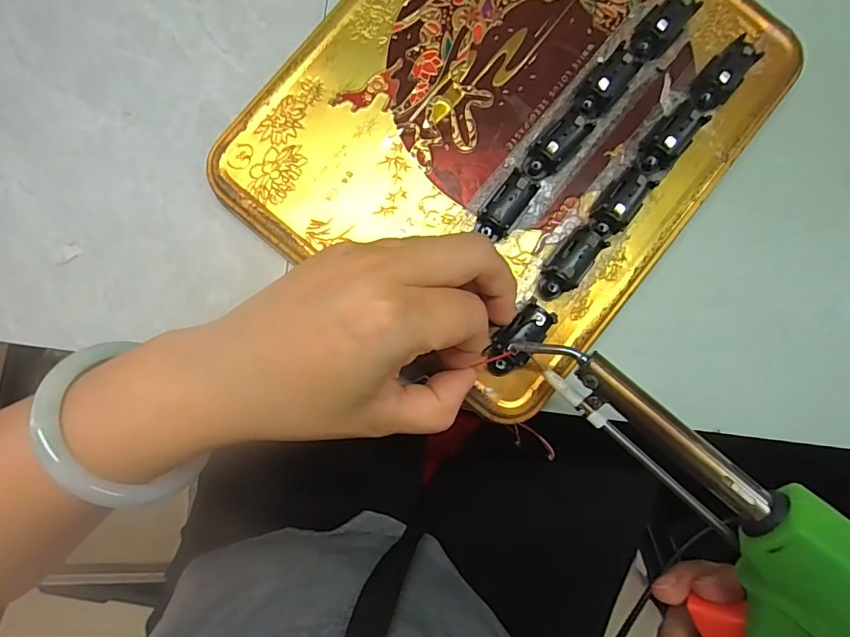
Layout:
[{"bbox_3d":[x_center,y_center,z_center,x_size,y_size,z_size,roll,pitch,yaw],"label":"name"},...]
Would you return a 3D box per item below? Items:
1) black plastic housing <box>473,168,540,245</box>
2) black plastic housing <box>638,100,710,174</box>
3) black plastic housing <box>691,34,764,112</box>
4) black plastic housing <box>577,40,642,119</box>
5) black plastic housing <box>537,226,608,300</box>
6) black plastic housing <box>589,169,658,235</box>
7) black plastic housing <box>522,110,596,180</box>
[{"bbox_3d":[0.037,-0.051,0.215,0.015,0.016,0.033,38,86,1],"label":"black plastic housing"},{"bbox_3d":[0.112,-0.084,0.221,0.016,0.014,0.037,42,86,1],"label":"black plastic housing"},{"bbox_3d":[0.138,-0.111,0.222,0.033,0.015,0.017,-42,88,-4],"label":"black plastic housing"},{"bbox_3d":[0.082,-0.106,0.219,0.014,0.016,0.033,41,86,1],"label":"black plastic housing"},{"bbox_3d":[0.065,-0.025,0.216,0.015,0.014,0.035,40,86,1],"label":"black plastic housing"},{"bbox_3d":[0.088,-0.051,0.217,0.017,0.014,0.032,35,86,1],"label":"black plastic housing"},{"bbox_3d":[0.059,-0.078,0.217,0.014,0.015,0.037,45,86,1],"label":"black plastic housing"}]

